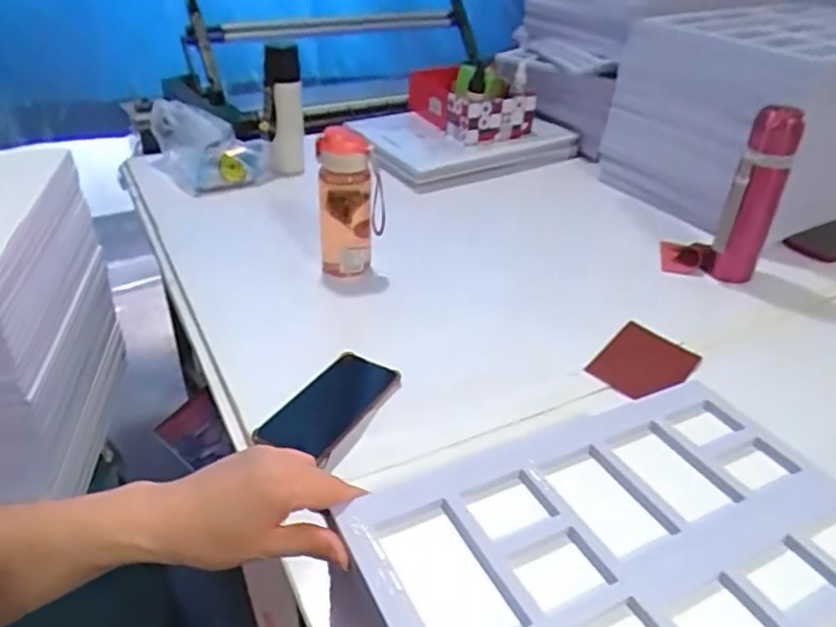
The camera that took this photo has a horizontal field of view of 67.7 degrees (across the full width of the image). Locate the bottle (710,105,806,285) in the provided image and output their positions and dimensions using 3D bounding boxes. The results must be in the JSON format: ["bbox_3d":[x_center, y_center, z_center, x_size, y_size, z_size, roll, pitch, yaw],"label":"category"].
[{"bbox_3d":[0.483,-0.166,0.899,0.066,0.246,0.060,19,37,24],"label":"bottle"}]

